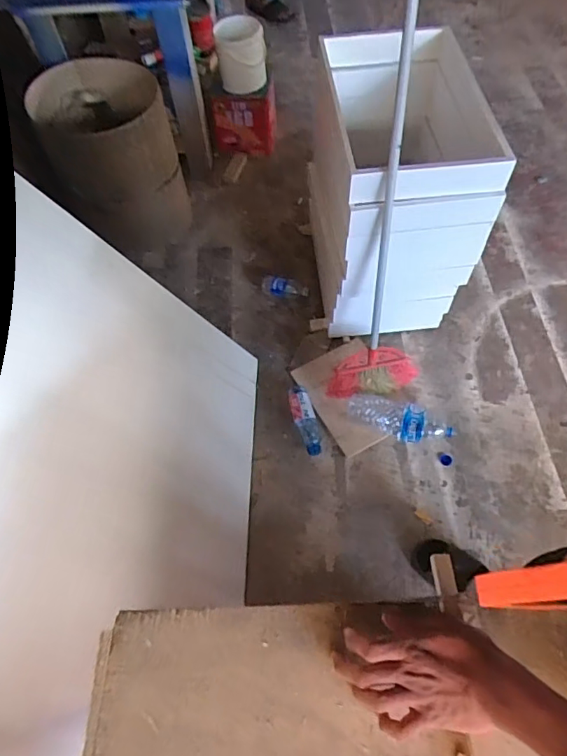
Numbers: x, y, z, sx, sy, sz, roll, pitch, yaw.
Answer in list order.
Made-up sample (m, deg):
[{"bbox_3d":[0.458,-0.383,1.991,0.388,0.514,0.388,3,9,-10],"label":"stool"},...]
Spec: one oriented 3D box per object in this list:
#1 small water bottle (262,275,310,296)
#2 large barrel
[{"bbox_3d":[0.001,-0.317,1.729,0.168,0.064,0.076,9,61,9],"label":"small water bottle"},{"bbox_3d":[-0.558,-0.729,1.700,0.396,0.462,0.381,-17,60,-7],"label":"large barrel"}]

